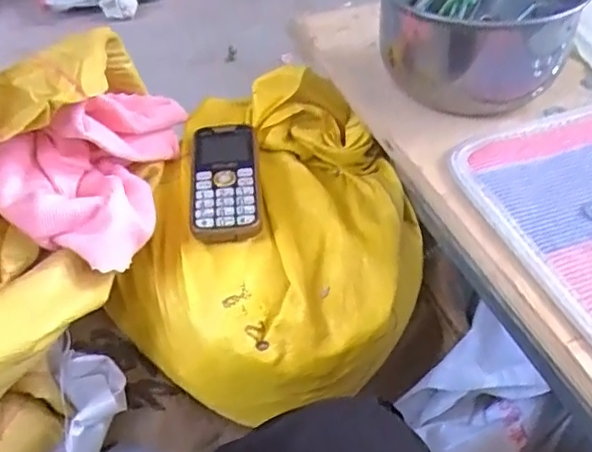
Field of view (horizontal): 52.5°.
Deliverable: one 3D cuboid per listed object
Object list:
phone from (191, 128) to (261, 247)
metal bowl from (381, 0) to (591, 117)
[{"bbox_3d":[-0.064,-0.042,0.529,0.059,0.018,0.131,-8,53,1],"label":"phone"},{"bbox_3d":[0.160,-0.179,0.539,0.163,0.085,0.167,-1,43,1],"label":"metal bowl"}]

